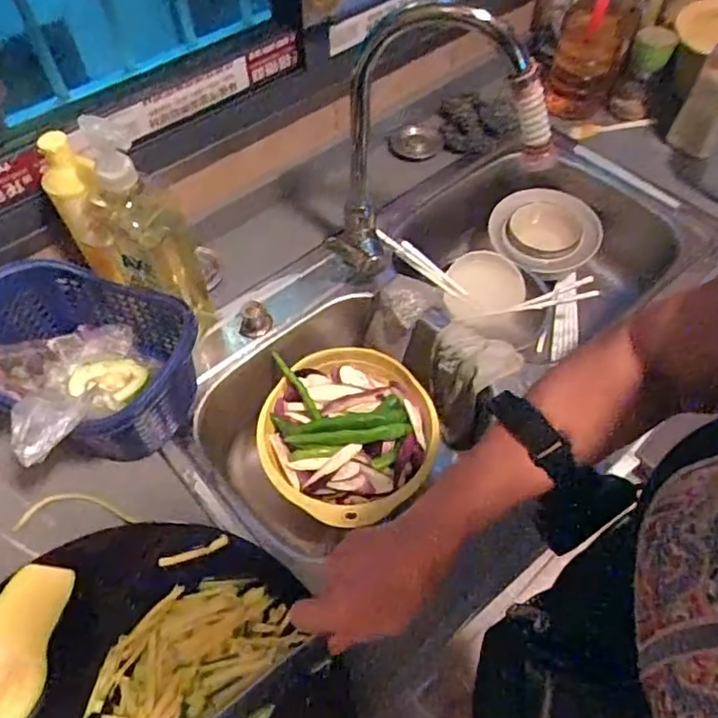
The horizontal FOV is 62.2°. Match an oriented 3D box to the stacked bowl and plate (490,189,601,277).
[{"bbox_3d":[0.286,-0.201,0.920,0.144,0.074,0.133,-1,55,1],"label":"stacked bowl and plate"}]

